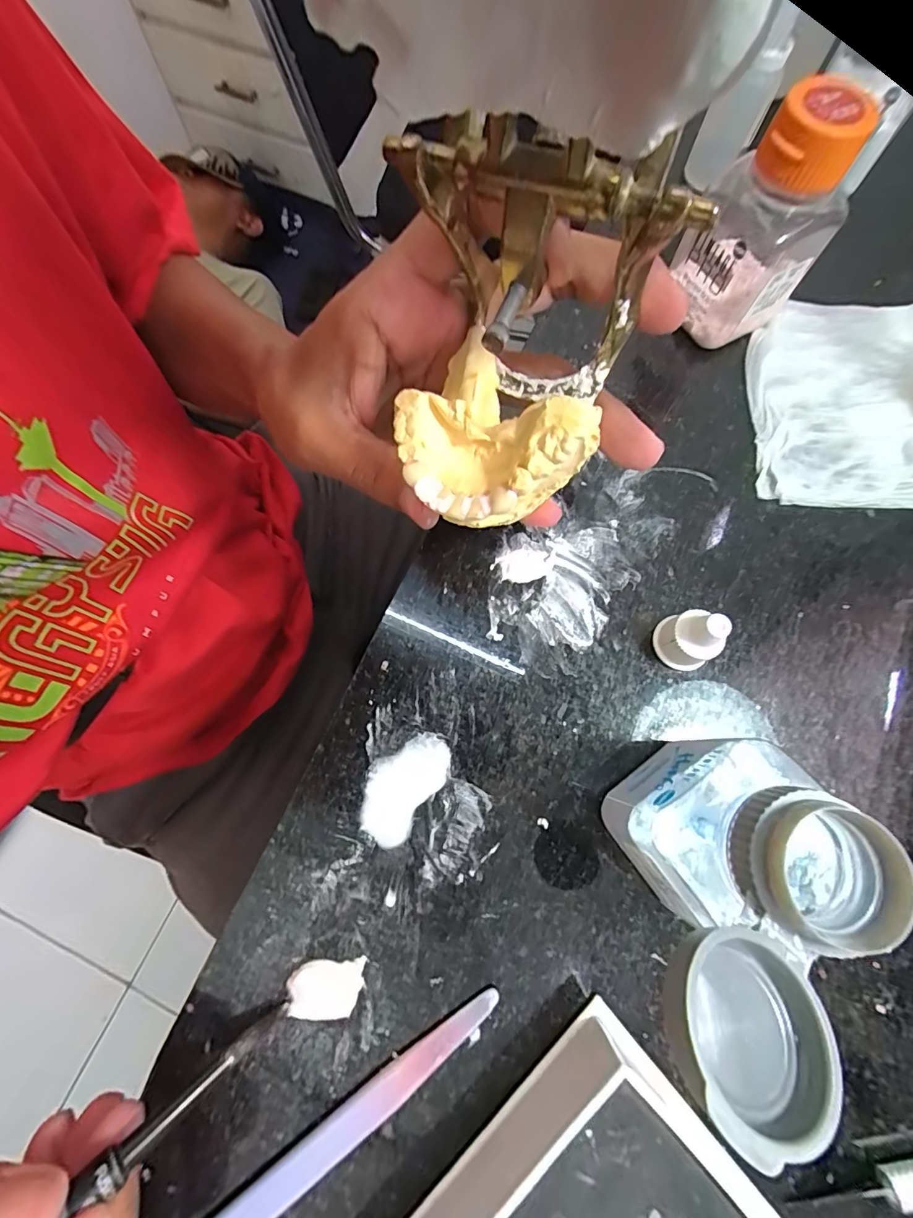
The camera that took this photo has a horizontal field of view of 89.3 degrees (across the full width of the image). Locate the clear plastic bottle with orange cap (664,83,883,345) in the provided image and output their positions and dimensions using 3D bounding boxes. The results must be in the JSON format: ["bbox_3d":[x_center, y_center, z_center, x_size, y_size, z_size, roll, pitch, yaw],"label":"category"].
[{"bbox_3d":[0.117,-0.146,0.179,0.046,0.073,0.037,34,76,11],"label":"clear plastic bottle with orange cap"}]

